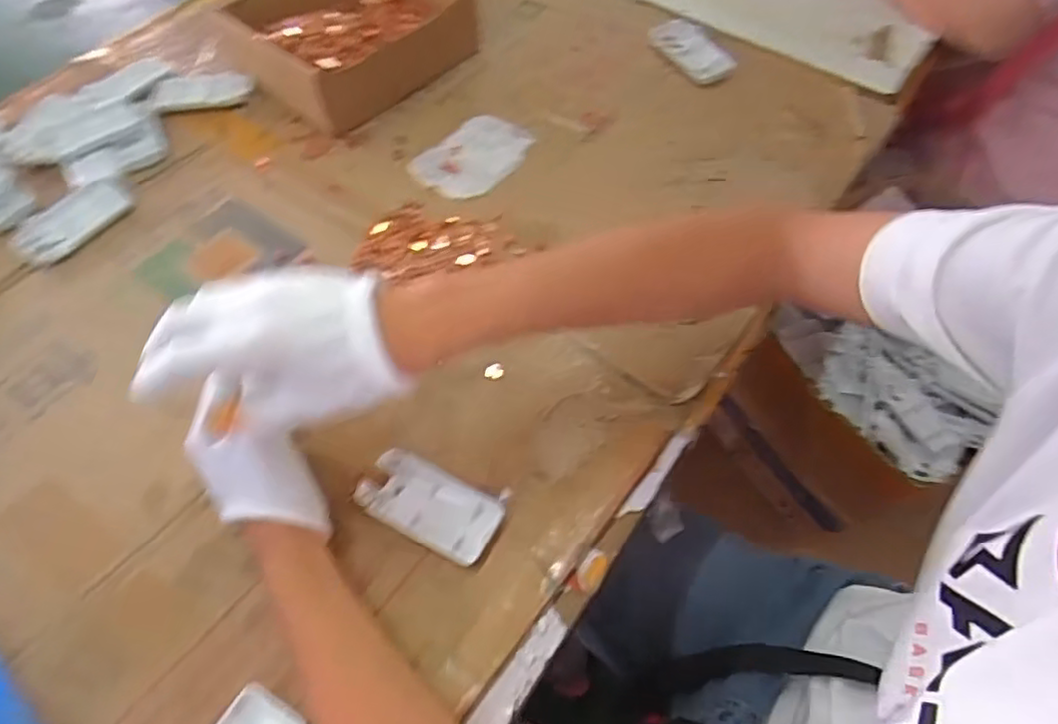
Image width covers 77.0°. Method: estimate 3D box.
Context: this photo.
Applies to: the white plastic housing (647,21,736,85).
[{"bbox_3d":[0.177,-0.340,0.725,0.050,0.022,0.096,-33,62,-19],"label":"white plastic housing"}]

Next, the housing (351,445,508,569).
[{"bbox_3d":[-0.068,0.099,0.456,0.095,0.016,0.050,23,60,14],"label":"housing"}]

